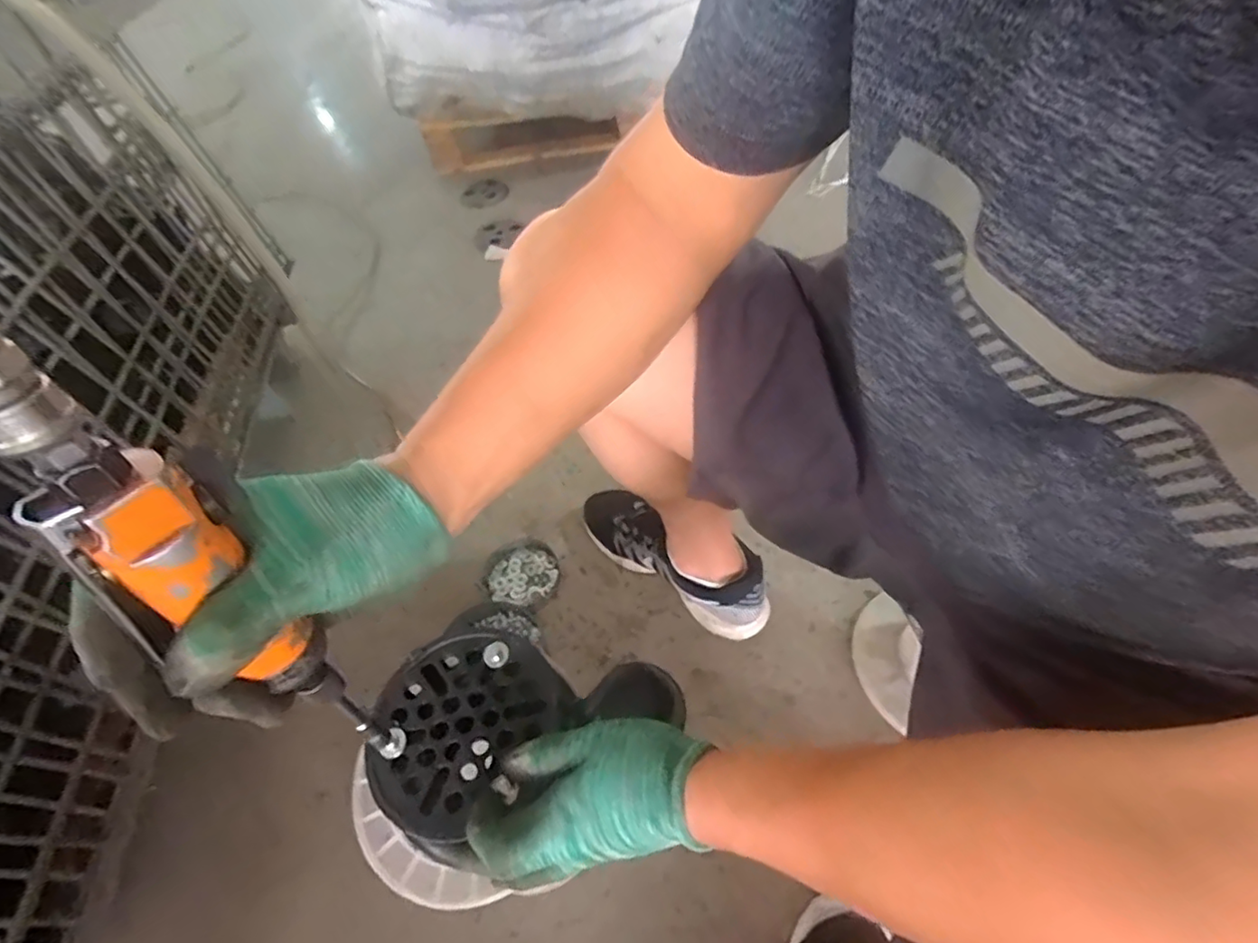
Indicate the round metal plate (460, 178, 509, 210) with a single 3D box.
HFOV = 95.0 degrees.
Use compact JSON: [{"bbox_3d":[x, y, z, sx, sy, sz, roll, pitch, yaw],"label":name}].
[{"bbox_3d":[-0.376,-0.710,1.477,0.118,0.011,0.128,-2,58,4],"label":"round metal plate"}]

